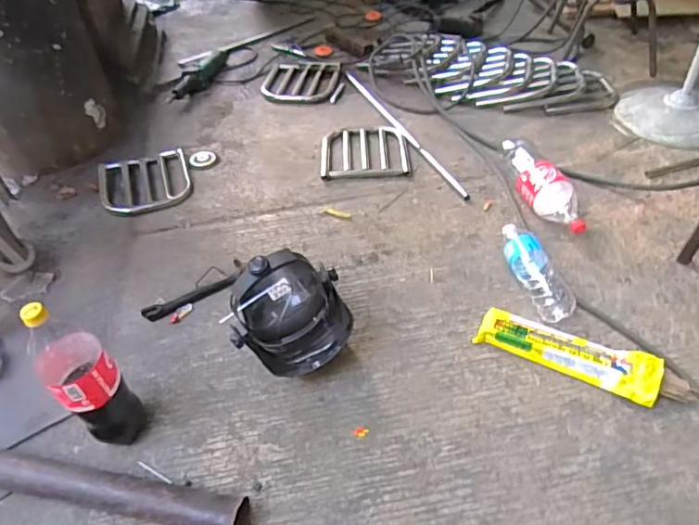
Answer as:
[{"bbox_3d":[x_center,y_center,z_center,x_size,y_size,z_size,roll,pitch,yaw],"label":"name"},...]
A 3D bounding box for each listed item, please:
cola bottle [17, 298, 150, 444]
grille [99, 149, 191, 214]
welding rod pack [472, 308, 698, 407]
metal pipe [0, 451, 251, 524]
[{"bbox_3d":[-0.412,0.196,0.845,0.089,0.320,0.078,-35,53,-25],"label":"cola bottle"},{"bbox_3d":[-0.564,-0.227,1.468,0.241,0.022,0.235,-21,48,-15],"label":"grille"},{"bbox_3d":[0.434,0.174,0.998,0.375,0.049,0.079,21,51,23],"label":"welding rod pack"},{"bbox_3d":[-0.647,0.344,0.916,1.003,0.050,0.071,7,47,11],"label":"metal pipe"}]

